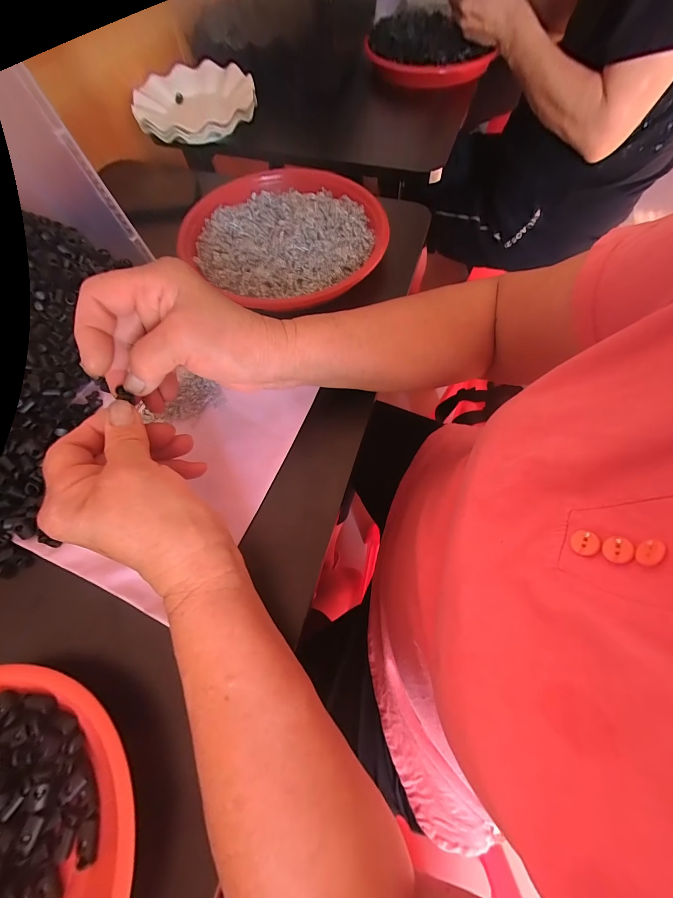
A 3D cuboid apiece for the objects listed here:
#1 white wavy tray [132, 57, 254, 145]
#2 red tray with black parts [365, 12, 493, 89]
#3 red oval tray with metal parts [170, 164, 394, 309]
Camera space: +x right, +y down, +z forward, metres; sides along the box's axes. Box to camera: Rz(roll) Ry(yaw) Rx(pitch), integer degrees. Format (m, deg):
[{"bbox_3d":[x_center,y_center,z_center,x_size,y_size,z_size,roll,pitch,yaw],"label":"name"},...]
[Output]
[{"bbox_3d":[-0.215,-0.532,0.517,0.183,0.038,0.178,-6,65,0],"label":"white wavy tray"},{"bbox_3d":[0.143,-0.698,0.577,0.194,0.057,0.212,-11,65,-3],"label":"red tray with black parts"},{"bbox_3d":[-0.058,-0.254,0.391,0.214,0.026,0.230,-42,70,-16],"label":"red oval tray with metal parts"}]

